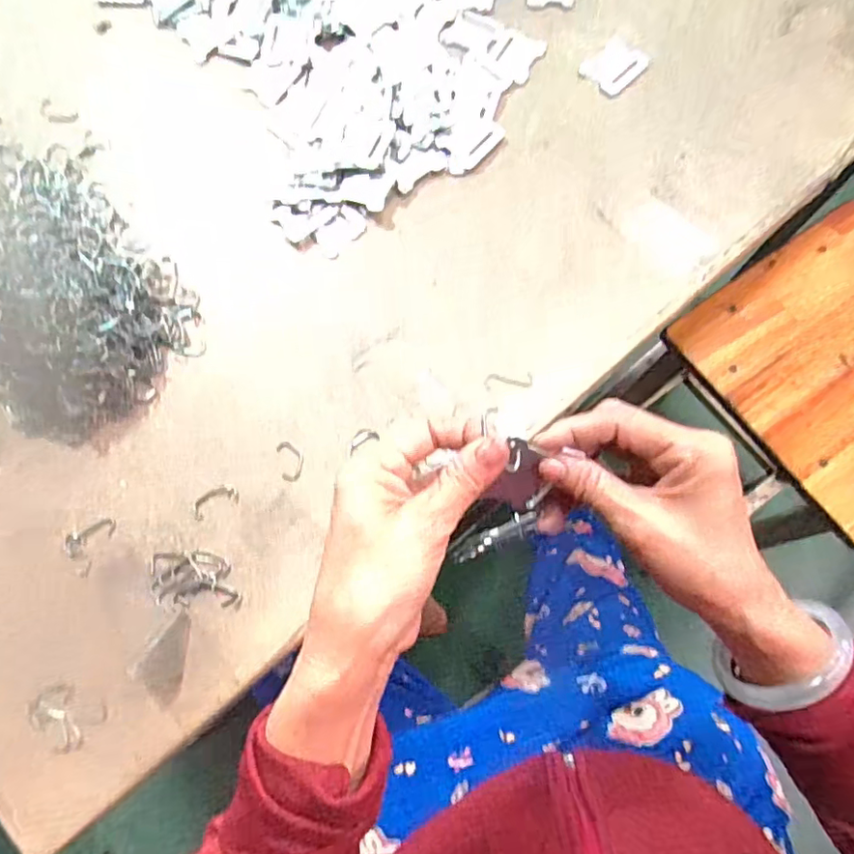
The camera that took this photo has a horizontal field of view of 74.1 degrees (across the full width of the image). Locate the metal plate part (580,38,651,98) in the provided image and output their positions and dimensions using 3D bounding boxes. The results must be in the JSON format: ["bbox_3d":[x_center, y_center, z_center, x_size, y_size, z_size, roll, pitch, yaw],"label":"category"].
[{"bbox_3d":[0.174,-0.335,0.522,0.056,0.004,0.045,-42,77,-9],"label":"metal plate part"}]

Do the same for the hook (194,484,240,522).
[{"bbox_3d":[-0.160,0.055,0.428,0.035,0.004,0.019,-24,73,-6],"label":"hook"}]

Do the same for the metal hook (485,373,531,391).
[{"bbox_3d":[0.064,-0.037,0.445,0.037,0.004,0.014,-5,72,1],"label":"metal hook"}]

